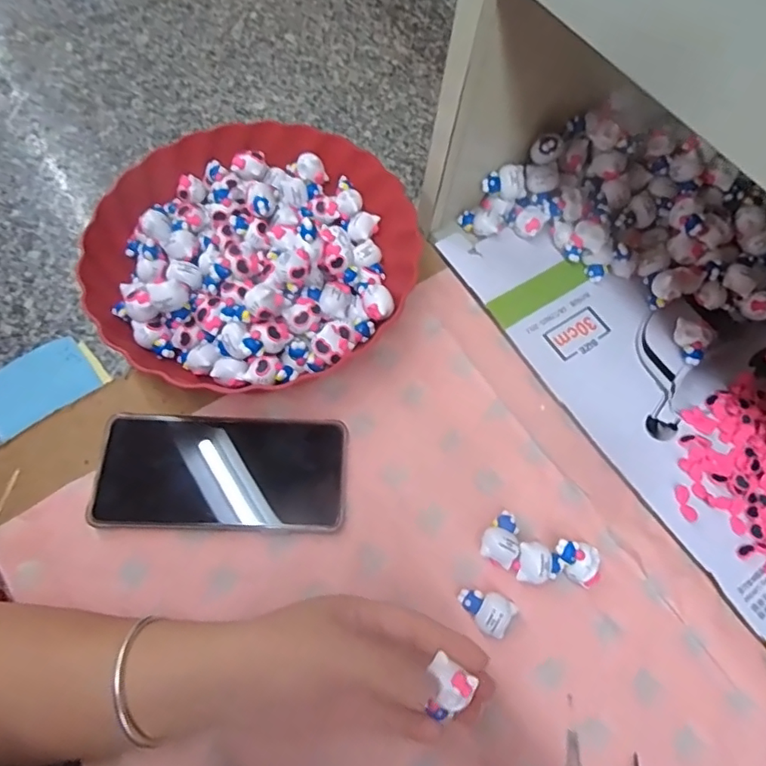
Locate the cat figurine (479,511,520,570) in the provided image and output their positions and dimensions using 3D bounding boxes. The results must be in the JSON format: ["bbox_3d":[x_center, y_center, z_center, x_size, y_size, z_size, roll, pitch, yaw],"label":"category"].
[{"bbox_3d":[0.079,0.103,0.362,0.024,0.016,0.034,24,67,10],"label":"cat figurine"}]

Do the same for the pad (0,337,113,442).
[{"bbox_3d":[-0.255,-0.001,0.404,0.081,0.005,0.057,-34,70,-15],"label":"pad"}]

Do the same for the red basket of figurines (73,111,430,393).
[{"bbox_3d":[-0.097,-0.107,0.421,0.237,0.065,0.232,0,65,0],"label":"red basket of figurines"}]

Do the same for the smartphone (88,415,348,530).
[{"bbox_3d":[-0.108,0.060,0.376,0.162,0.011,0.077,3,66,-6],"label":"smartphone"}]

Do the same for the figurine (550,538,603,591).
[{"bbox_3d":[0.128,0.121,0.365,0.031,0.022,0.026,15,66,6],"label":"figurine"}]

